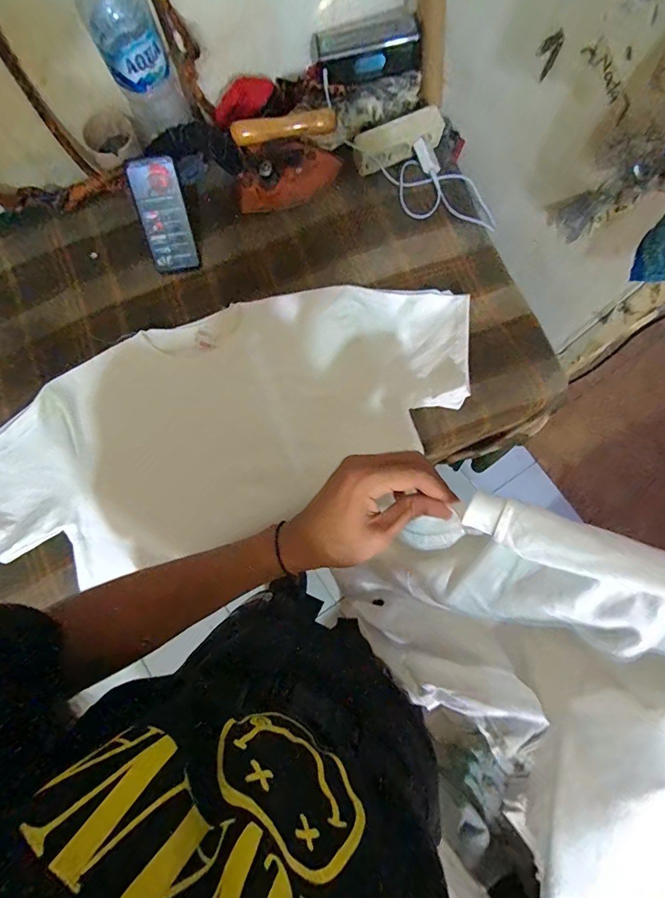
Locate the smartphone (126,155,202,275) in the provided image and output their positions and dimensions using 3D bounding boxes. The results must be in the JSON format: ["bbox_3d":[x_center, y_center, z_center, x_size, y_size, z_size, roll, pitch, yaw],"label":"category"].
[{"bbox_3d":[-0.278,-0.383,0.707,0.077,0.017,0.165,-9,122,-1],"label":"smartphone"}]

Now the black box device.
[{"bbox_3d":[0.056,-0.670,0.706,0.171,0.047,0.085,-16,79,-3],"label":"black box device"}]

